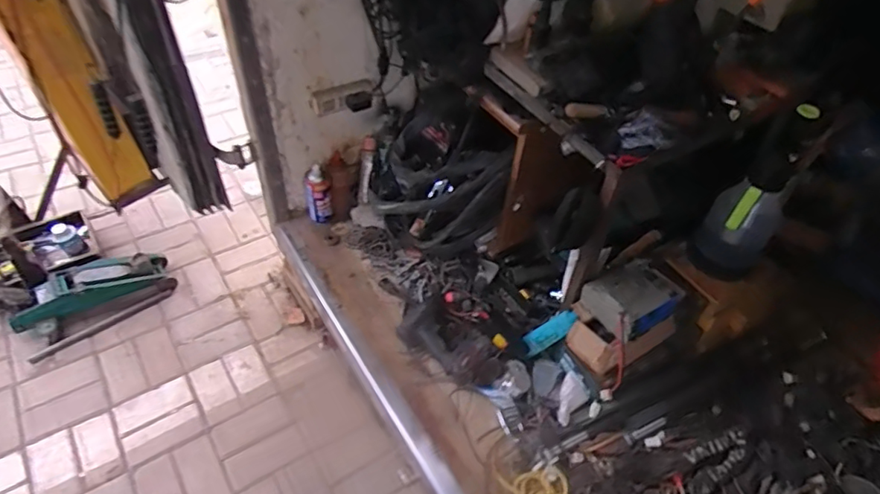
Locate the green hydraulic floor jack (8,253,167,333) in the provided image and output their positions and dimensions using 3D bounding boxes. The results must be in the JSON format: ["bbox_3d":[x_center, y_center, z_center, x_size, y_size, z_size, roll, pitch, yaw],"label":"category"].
[{"bbox_3d":[-1.030,0.127,1.623,0.415,0.110,0.132,-19,51,-21],"label":"green hydraulic floor jack"}]

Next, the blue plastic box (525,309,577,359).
[{"bbox_3d":[0.249,0.182,1.217,0.055,0.158,0.049,21,35,-37],"label":"blue plastic box"}]

